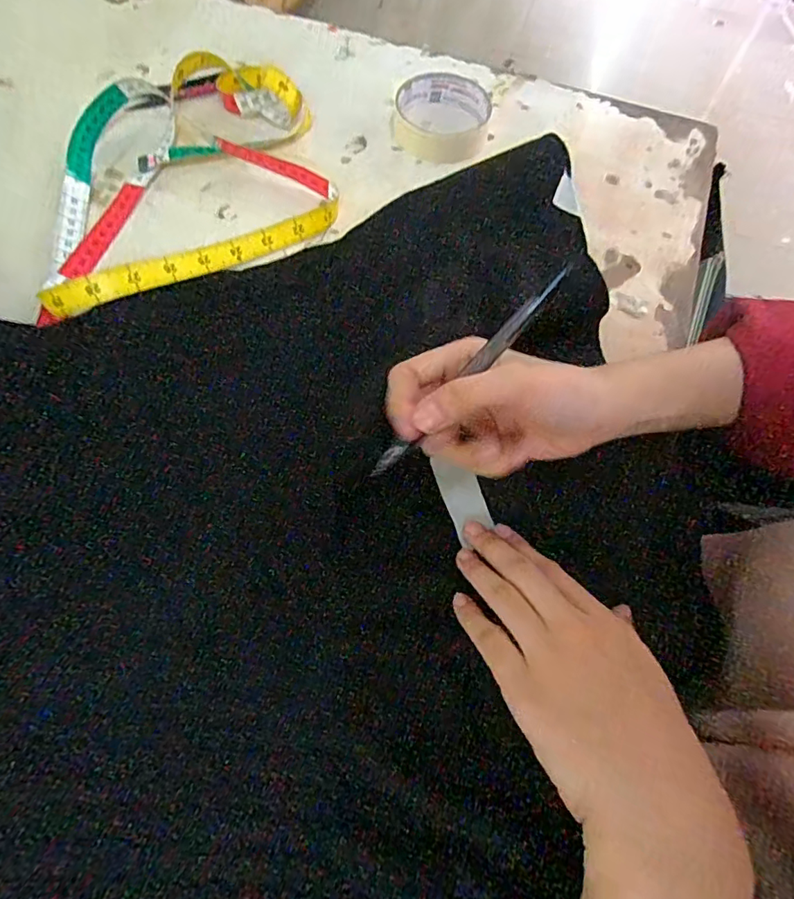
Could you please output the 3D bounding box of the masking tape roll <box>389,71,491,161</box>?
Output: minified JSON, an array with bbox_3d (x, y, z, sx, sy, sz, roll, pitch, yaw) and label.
[{"bbox_3d":[0.038,-0.288,0.449,0.081,0.023,0.084,1,65,-3],"label":"masking tape roll"}]

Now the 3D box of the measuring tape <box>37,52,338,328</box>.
[{"bbox_3d":[-0.175,-0.217,0.399,0.245,0.035,0.206,-31,71,-16],"label":"measuring tape"}]

